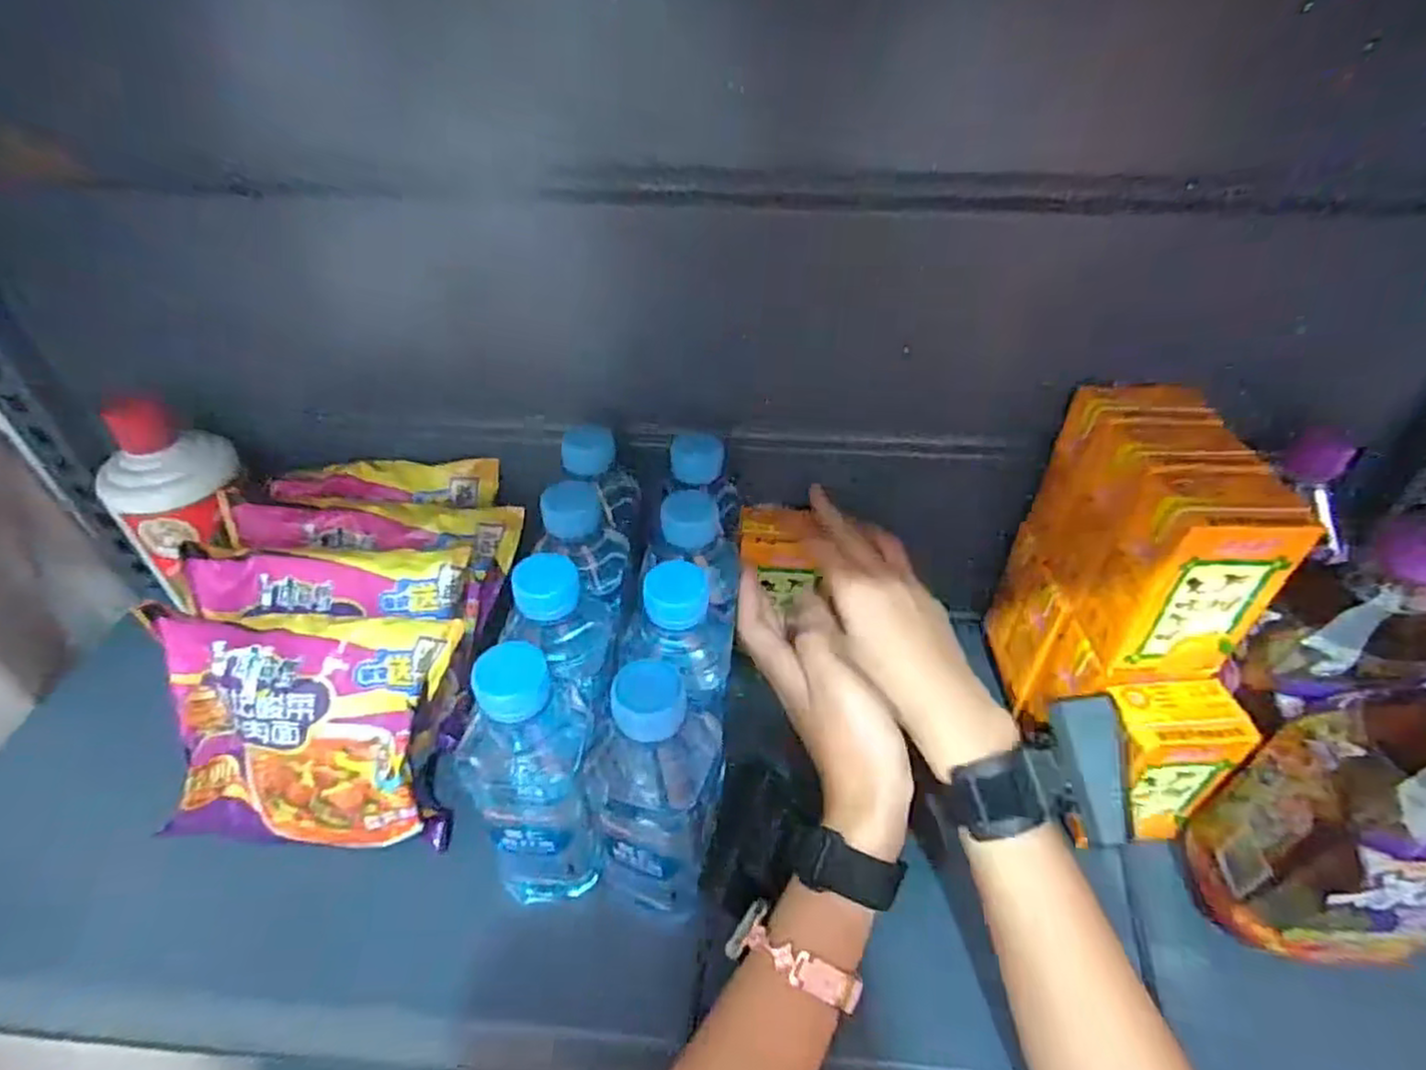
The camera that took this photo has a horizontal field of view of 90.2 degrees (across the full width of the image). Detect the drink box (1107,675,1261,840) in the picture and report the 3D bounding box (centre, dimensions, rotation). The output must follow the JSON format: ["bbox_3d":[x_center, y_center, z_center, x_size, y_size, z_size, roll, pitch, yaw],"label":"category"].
[{"bbox_3d":[0.248,0.133,0.409,0.066,0.107,0.041,-2,42,-3],"label":"drink box"}]

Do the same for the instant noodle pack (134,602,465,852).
[{"bbox_3d":[-0.229,0.113,0.401,0.155,0.133,0.033,3,5,-2],"label":"instant noodle pack"}]

